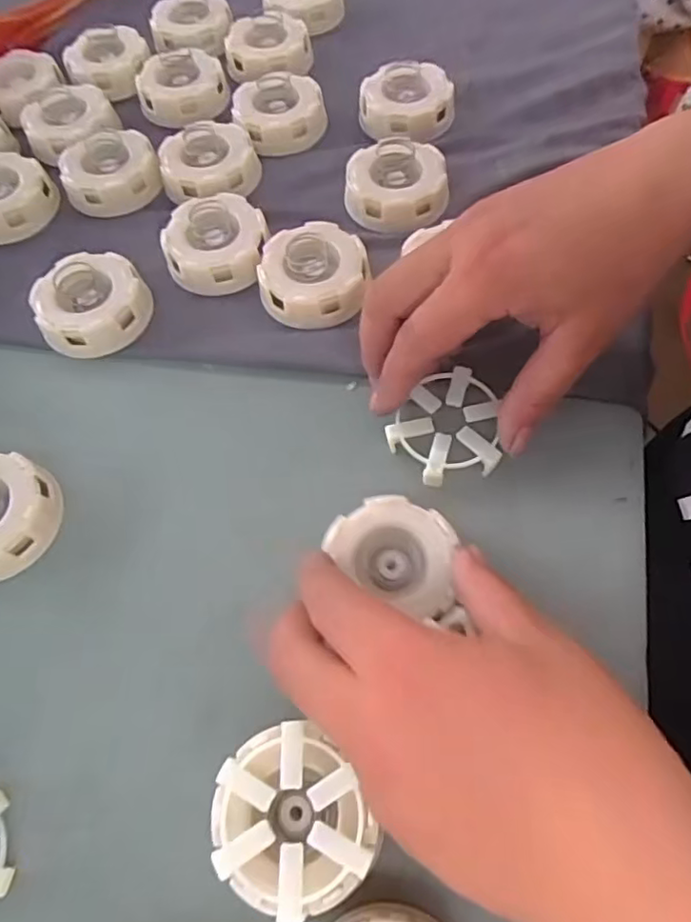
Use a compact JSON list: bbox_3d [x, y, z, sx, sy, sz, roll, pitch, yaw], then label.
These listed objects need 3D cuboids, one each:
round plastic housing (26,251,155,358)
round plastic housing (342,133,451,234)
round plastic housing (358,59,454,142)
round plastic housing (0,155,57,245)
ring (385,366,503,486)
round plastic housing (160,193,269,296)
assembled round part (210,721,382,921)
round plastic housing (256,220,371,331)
[{"bbox_3d":[-0.141,-0.088,0.337,0.059,0.026,0.054,-2,63,3],"label":"round plastic housing"},{"bbox_3d":[0.031,-0.166,0.370,0.060,0.027,0.053,-5,63,1],"label":"round plastic housing"},{"bbox_3d":[0.041,-0.244,0.411,0.061,0.020,0.061,-2,63,3],"label":"round plastic housing"},{"bbox_3d":[-0.221,-0.171,0.391,0.060,0.025,0.060,-2,63,3],"label":"round plastic housing"},{"bbox_3d":[0.053,-0.016,0.294,0.052,0.006,0.059,38,71,17],"label":"ring"},{"bbox_3d":[-0.075,-0.125,0.351,0.056,0.028,0.052,-2,63,3],"label":"round plastic housing"},{"bbox_3d":[-0.020,0.133,0.227,0.053,0.031,0.058,-2,63,3],"label":"assembled round part"},{"bbox_3d":[-0.018,-0.105,0.338,0.059,0.027,0.056,-2,63,3],"label":"round plastic housing"}]

